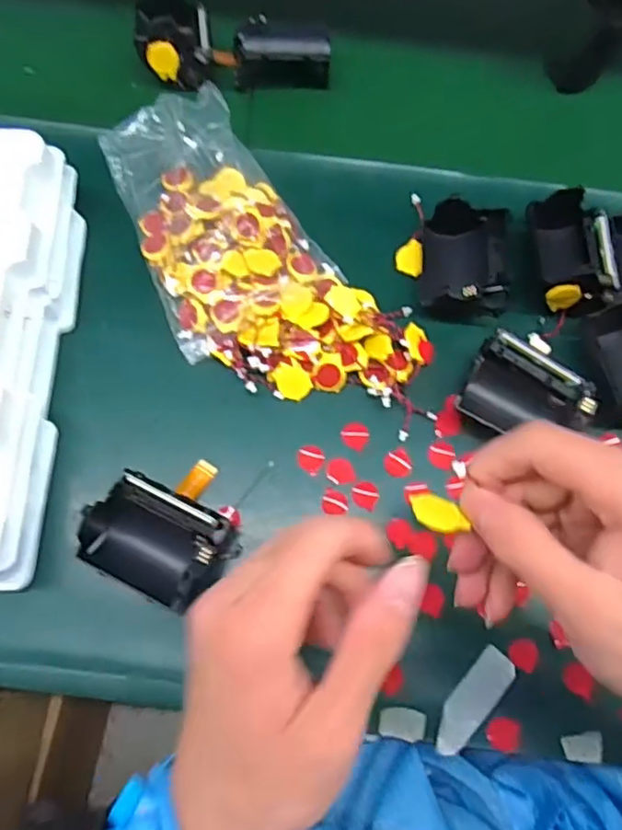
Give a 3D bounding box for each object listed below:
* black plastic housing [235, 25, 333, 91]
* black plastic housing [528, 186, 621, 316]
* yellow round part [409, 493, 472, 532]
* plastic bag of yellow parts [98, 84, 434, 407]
[{"bbox_3d":[-0.021,-0.258,0.441,0.069,0.040,0.025,-2,72,-2],"label":"black plastic housing"},{"bbox_3d":[0.169,-0.103,0.390,0.052,0.032,0.076,-2,72,-2],"label":"black plastic housing"},{"bbox_3d":[0.053,0.040,0.250,0.020,0.004,0.020,6,41,-5],"label":"yellow round part"},{"bbox_3d":[-0.039,-0.093,0.382,0.123,0.049,0.237,-39,77,-13],"label":"plastic bag of yellow parts"}]

